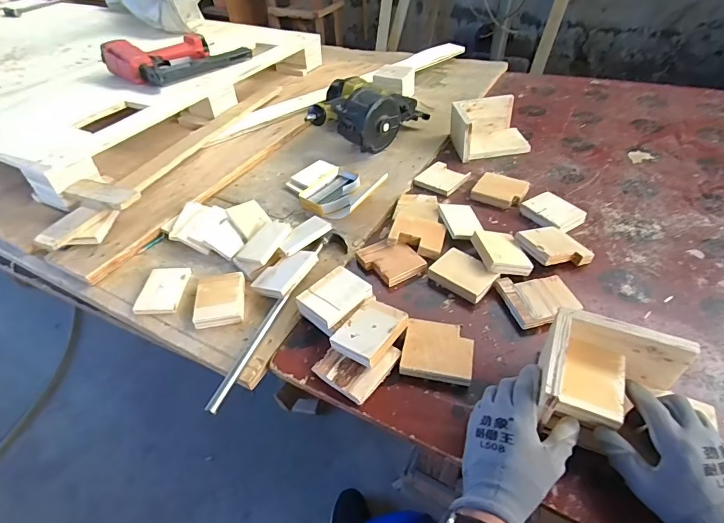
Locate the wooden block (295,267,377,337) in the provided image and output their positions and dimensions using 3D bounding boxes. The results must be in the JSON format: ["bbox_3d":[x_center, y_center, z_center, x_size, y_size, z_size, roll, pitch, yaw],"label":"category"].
[{"bbox_3d":[-0.037,0.057,0.622,0.075,0.035,0.094,33,54,31],"label":"wooden block"}]

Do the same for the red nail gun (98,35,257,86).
[{"bbox_3d":[-0.490,-0.562,1.123,0.231,0.066,0.315,28,51,28],"label":"red nail gun"}]

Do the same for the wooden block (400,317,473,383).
[{"bbox_3d":[0.103,0.119,0.566,0.091,0.016,0.085,9,45,11],"label":"wooden block"}]

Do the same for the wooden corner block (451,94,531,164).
[{"bbox_3d":[0.295,-0.307,0.962,0.163,0.090,0.120,-6,44,-4],"label":"wooden corner block"}]

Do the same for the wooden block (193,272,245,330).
[{"bbox_3d":[-0.224,0.060,0.657,0.072,0.023,0.090,-7,44,-5],"label":"wooden block"}]

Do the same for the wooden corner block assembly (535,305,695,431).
[{"bbox_3d":[0.271,0.132,0.456,0.146,0.071,0.123,18,47,20],"label":"wooden corner block assembly"}]

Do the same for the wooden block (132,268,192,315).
[{"bbox_3d":[-0.326,0.047,0.686,0.068,0.011,0.093,1,44,3],"label":"wooden block"}]

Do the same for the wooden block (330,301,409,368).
[{"bbox_3d":[0.010,0.094,0.574,0.068,0.025,0.091,28,51,27],"label":"wooden block"}]

